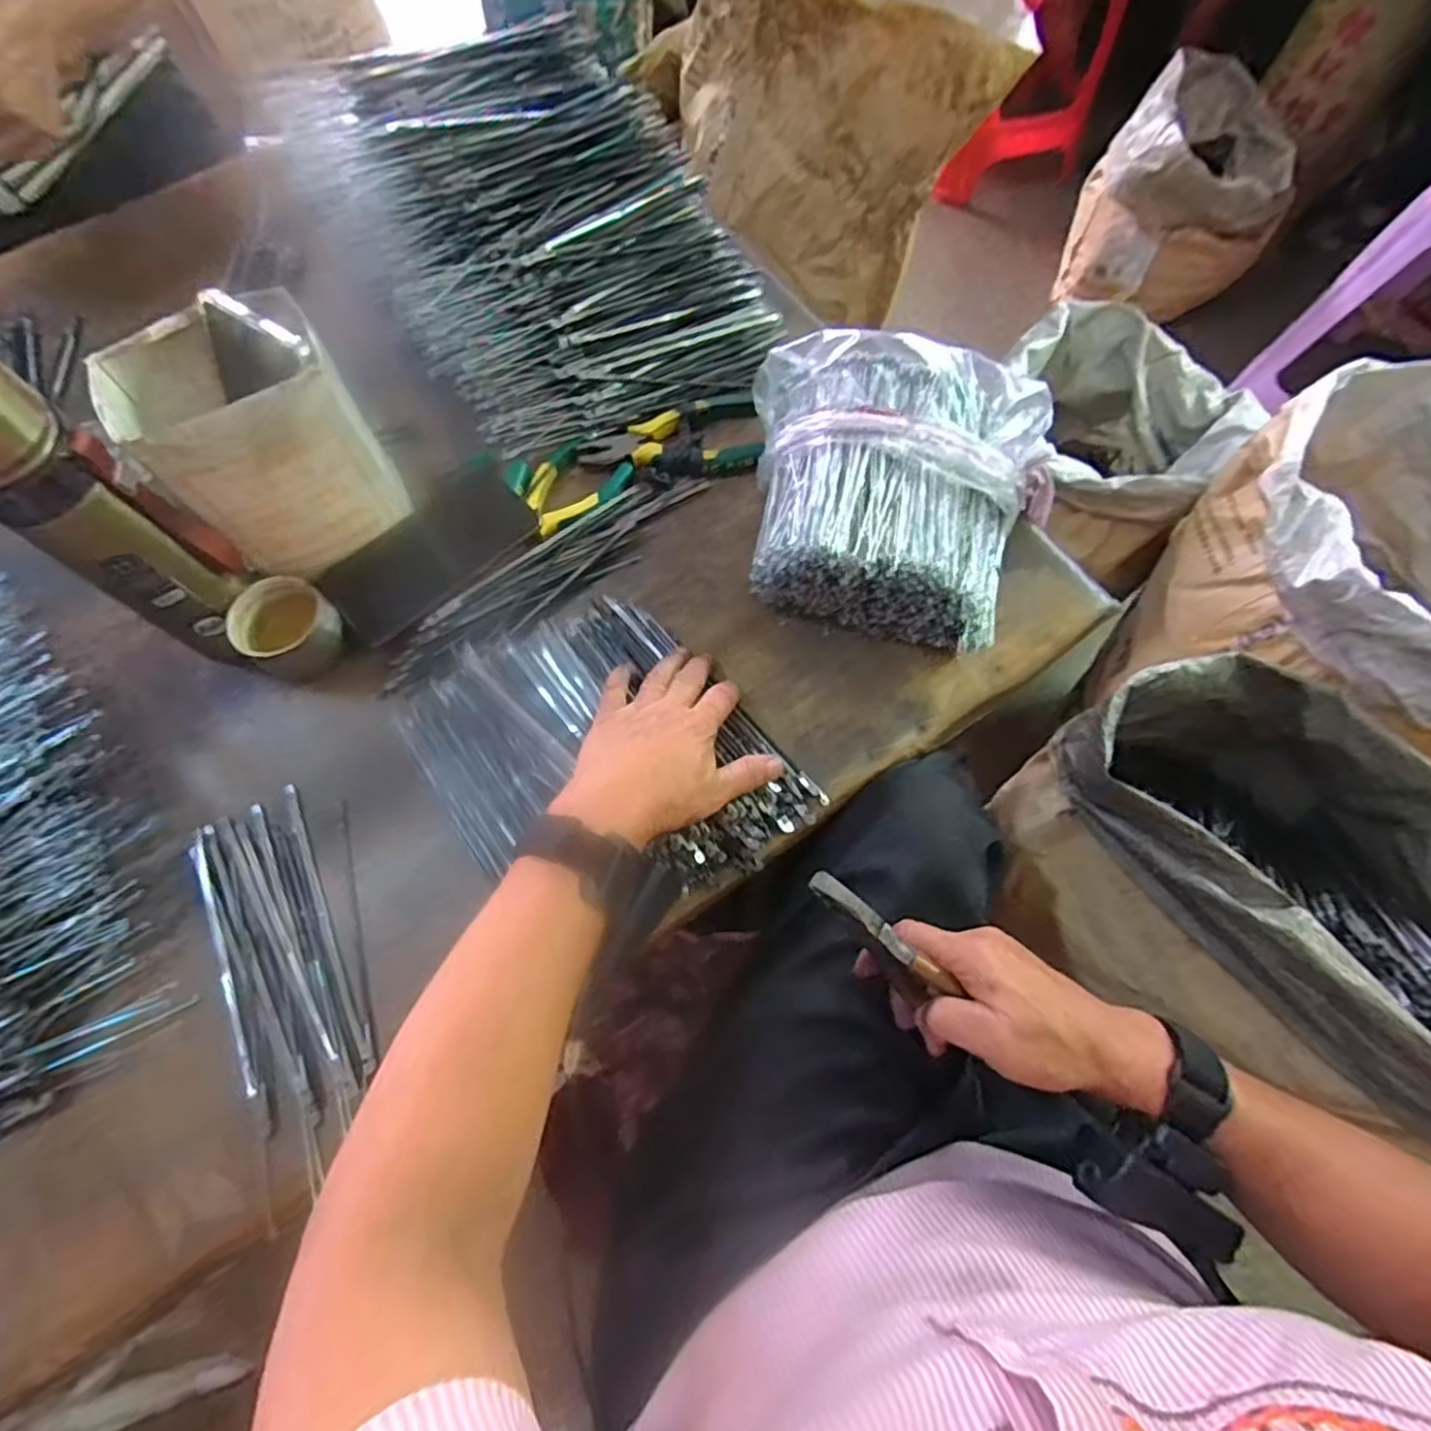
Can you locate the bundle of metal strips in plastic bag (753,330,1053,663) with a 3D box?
[{"bbox_3d":[0.127,-0.164,0.506,0.233,0.085,0.207,17,70,6],"label":"bundle of metal strips in plastic bag"}]

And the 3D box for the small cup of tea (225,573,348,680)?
[{"bbox_3d":[-0.305,-0.062,0.496,0.061,0.044,0.059,0,69,0],"label":"small cup of tea"}]

